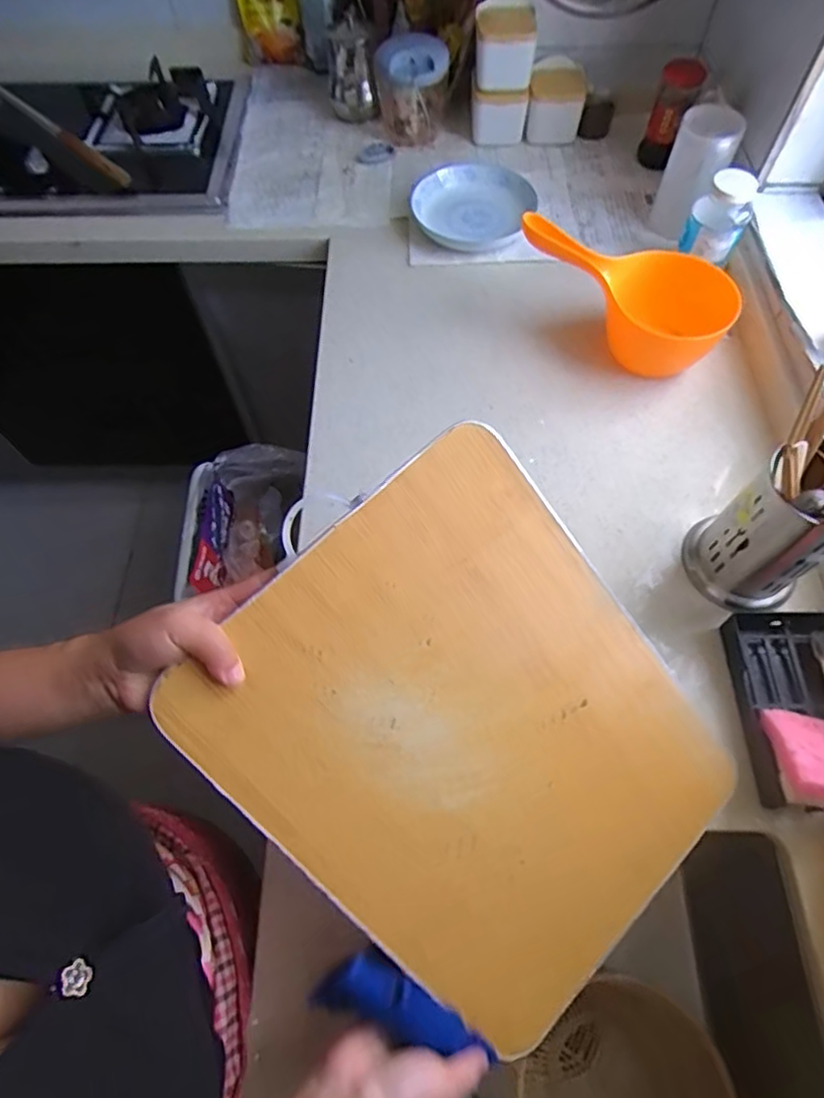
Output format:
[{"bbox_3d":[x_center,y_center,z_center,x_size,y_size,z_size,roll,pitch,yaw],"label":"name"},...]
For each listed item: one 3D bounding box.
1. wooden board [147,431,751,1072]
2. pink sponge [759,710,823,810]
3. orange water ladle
[{"bbox_3d":[0.057,0.142,0.433,0.295,0.011,0.378,-42,101,-13],"label":"wooden board"},{"bbox_3d":[0.353,0.184,0.525,0.067,0.029,0.094,6,26,3],"label":"pink sponge"},{"bbox_3d":[0.273,-0.330,0.783,0.274,0.133,0.109,40,70,20],"label":"orange water ladle"}]

